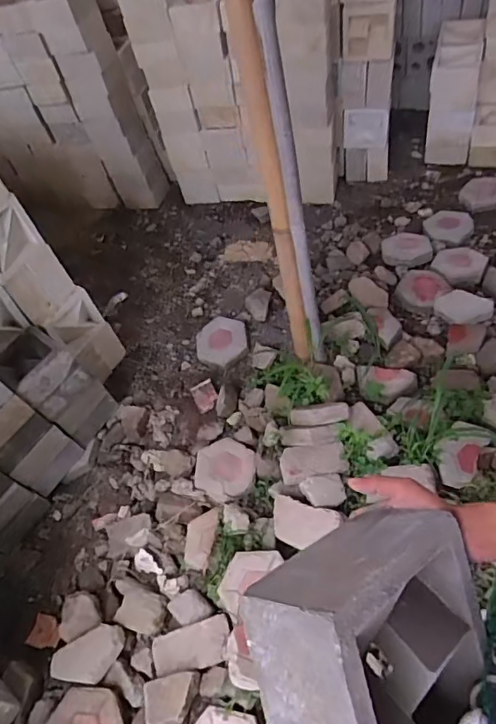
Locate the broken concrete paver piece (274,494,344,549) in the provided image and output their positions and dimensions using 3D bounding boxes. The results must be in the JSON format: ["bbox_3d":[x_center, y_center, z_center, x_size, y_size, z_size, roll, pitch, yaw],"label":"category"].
[{"bbox_3d":[0.165,0.480,1.475,0.215,0.057,0.133,11,54,21],"label":"broken concrete paver piece"}]

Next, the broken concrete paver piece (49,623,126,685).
[{"bbox_3d":[-0.420,0.790,1.332,0.195,0.036,0.118,-23,58,-12],"label":"broken concrete paver piece"}]

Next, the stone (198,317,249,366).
[{"bbox_3d":[-0.099,-0.079,1.944,0.195,0.051,0.200,-6,68,0],"label":"stone"}]

